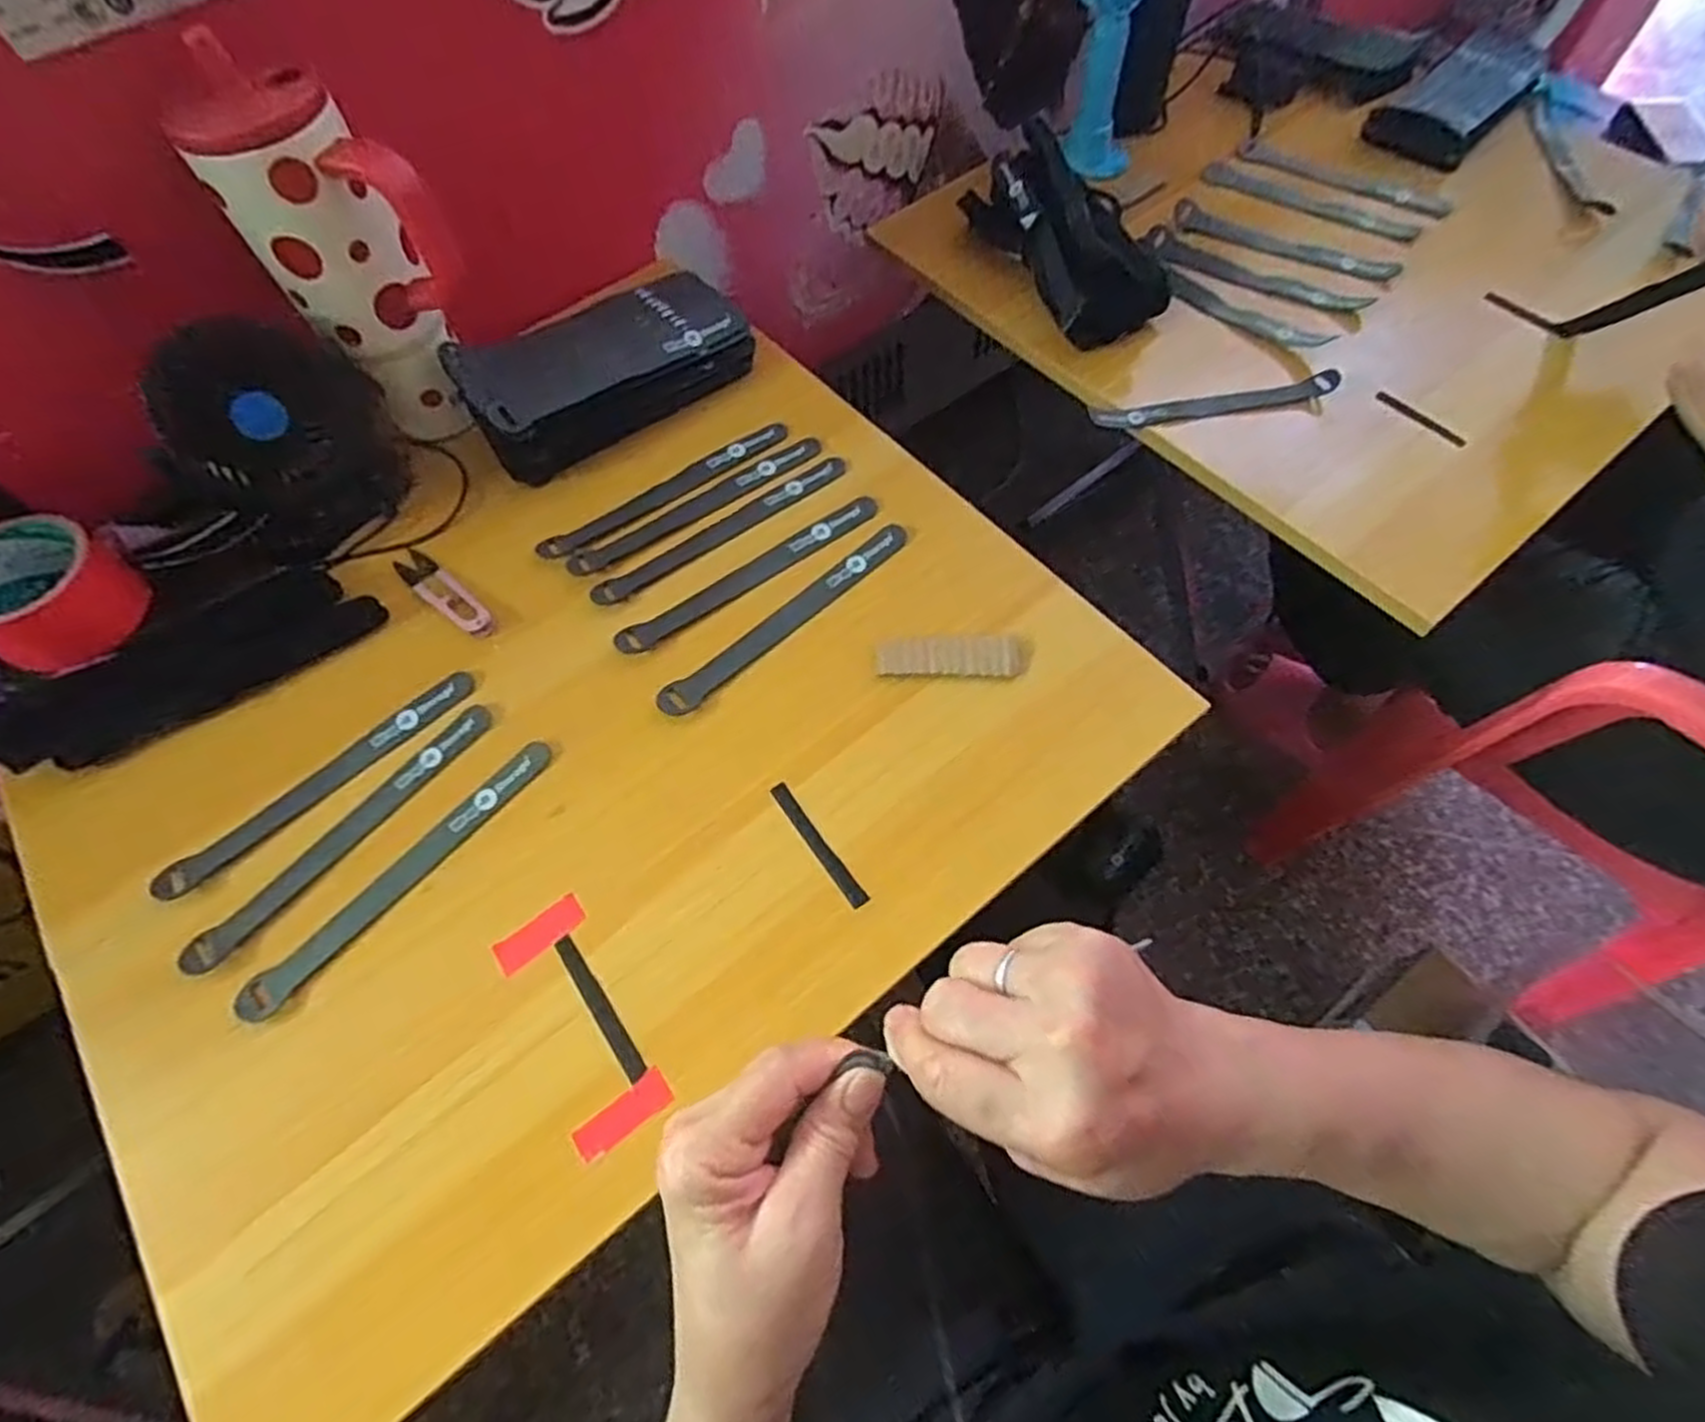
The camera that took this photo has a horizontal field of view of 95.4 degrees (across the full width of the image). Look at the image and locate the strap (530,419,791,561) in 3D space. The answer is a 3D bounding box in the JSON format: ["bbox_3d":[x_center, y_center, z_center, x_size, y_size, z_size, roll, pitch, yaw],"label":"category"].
[{"bbox_3d":[-0.132,-0.157,0.554,0.193,0.006,0.020,-32,66,-12],"label":"strap"}]

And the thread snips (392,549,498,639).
[{"bbox_3d":[-0.275,-0.080,0.519,0.100,0.004,0.022,38,71,19],"label":"thread snips"}]

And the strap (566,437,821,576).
[{"bbox_3d":[-0.108,-0.145,0.545,0.193,0.004,0.022,-30,66,-11],"label":"strap"}]

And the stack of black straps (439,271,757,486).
[{"bbox_3d":[-0.177,-0.251,0.567,0.205,0.060,0.094,-34,67,-13],"label":"stack of black straps"}]

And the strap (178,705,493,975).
[{"bbox_3d":[-0.290,0.068,0.446,0.022,0.008,0.196,36,71,19],"label":"strap"}]

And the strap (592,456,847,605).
[{"bbox_3d":[-0.088,-0.125,0.533,0.194,0.005,0.019,-32,66,-12],"label":"strap"}]

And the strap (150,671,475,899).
[{"bbox_3d":[-0.314,0.040,0.462,0.196,0.006,0.020,-40,72,-17],"label":"strap"}]

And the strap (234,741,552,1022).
[{"bbox_3d":[-0.250,0.090,0.435,0.023,0.006,0.197,39,72,20],"label":"strap"}]

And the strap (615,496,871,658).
[{"bbox_3d":[-0.067,-0.091,0.515,0.193,0.007,0.020,-33,66,-13],"label":"strap"}]

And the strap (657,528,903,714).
[{"bbox_3d":[-0.041,-0.060,0.497,0.194,0.005,0.022,-39,68,-15],"label":"strap"}]

